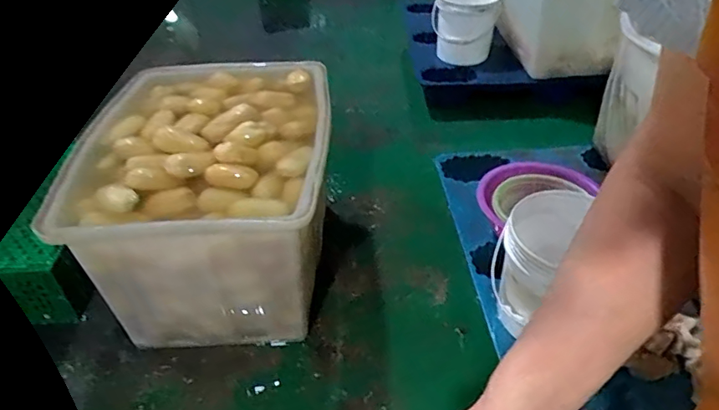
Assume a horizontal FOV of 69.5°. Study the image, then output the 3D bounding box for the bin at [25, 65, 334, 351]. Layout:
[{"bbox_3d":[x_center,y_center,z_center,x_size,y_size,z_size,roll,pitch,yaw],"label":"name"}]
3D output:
[{"bbox_3d":[-0.394,-0.026,1.475,0.619,0.459,0.748,-3,40,-1],"label":"bin"}]

